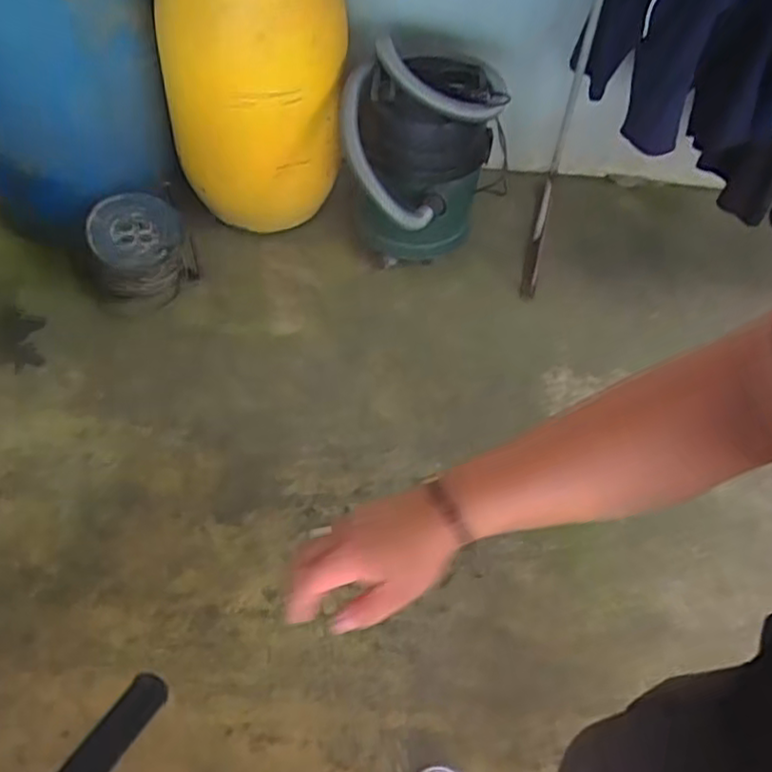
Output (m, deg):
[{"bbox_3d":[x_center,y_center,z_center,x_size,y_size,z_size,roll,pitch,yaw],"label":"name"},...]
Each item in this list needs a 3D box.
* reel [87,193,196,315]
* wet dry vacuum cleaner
[{"bbox_3d":[-0.644,-0.340,1.832,0.275,0.244,0.243,-16,55,-17],"label":"reel"},{"bbox_3d":[0.074,-0.567,1.836,0.404,0.457,0.430,8,52,1],"label":"wet dry vacuum cleaner"}]

